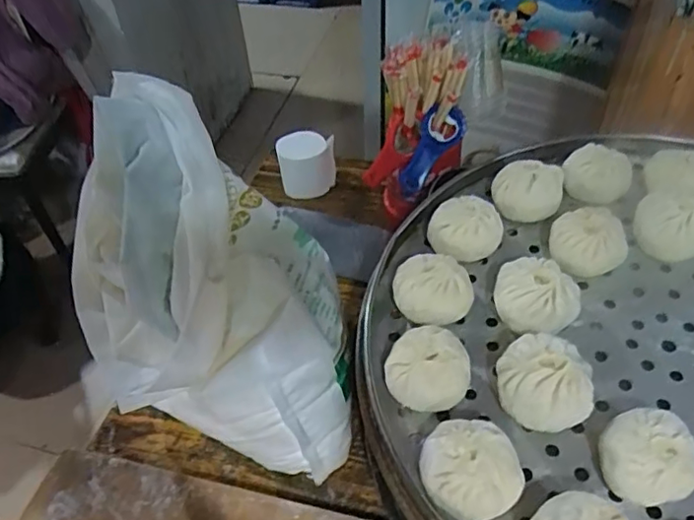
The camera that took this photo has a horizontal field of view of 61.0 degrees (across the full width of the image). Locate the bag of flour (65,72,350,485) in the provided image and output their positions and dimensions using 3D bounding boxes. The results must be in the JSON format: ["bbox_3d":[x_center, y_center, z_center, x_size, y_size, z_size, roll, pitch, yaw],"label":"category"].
[{"bbox_3d":[-0.128,0.018,0.548,0.290,0.285,0.204,17,52,18],"label":"bag of flour"}]

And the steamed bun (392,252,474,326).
[{"bbox_3d":[0.074,0.024,0.514,0.068,0.040,0.064,4,49,7],"label":"steamed bun"}]

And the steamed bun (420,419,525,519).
[{"bbox_3d":[0.083,0.146,0.408,0.061,0.043,0.064,-2,49,2],"label":"steamed bun"}]

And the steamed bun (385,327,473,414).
[{"bbox_3d":[0.064,0.087,0.461,0.061,0.043,0.058,-2,49,2],"label":"steamed bun"}]

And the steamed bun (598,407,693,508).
[{"bbox_3d":[0.204,0.136,0.401,0.052,0.047,0.058,-23,51,-16],"label":"steamed bun"}]

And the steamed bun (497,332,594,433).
[{"bbox_3d":[0.146,0.096,0.441,0.068,0.052,0.062,-2,49,2],"label":"steamed bun"}]

